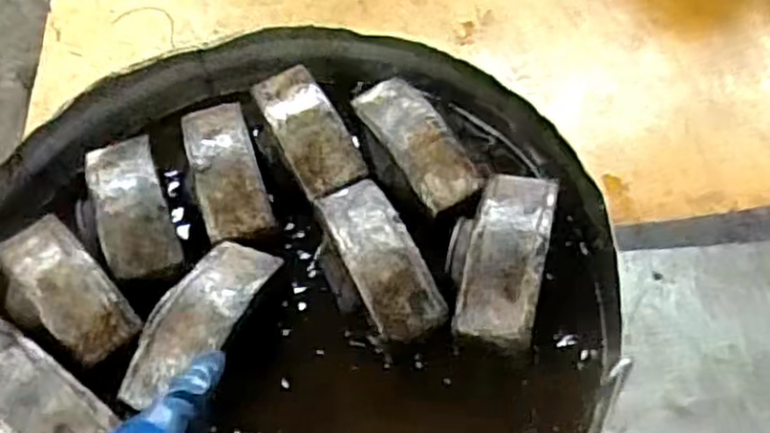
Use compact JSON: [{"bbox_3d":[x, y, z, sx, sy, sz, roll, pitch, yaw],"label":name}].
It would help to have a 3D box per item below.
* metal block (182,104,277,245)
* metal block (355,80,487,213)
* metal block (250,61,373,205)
[{"bbox_3d":[-0.149,-0.047,0.661,0.058,0.030,0.150,-18,56,-7],"label":"metal block"},{"bbox_3d":[0.023,-0.073,0.657,0.066,0.029,0.159,-29,58,-14],"label":"metal block"},{"bbox_3d":[-0.076,-0.088,0.679,0.060,0.030,0.152,-25,57,-11],"label":"metal block"}]

